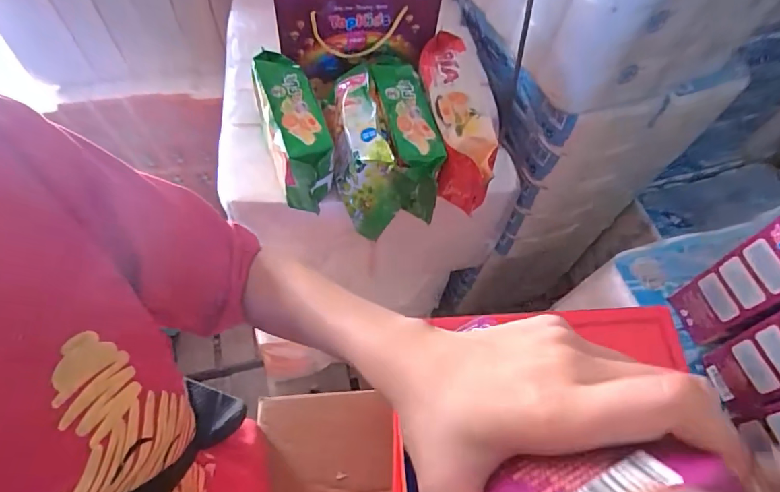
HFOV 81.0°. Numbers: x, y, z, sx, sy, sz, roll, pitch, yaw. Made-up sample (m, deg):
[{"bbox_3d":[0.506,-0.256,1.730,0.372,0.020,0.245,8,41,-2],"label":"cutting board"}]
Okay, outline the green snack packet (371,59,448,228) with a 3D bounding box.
[{"bbox_3d":[0.016,-0.174,0.707,0.080,0.122,0.255,-5,62,-11],"label":"green snack packet"}]

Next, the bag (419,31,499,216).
[{"bbox_3d":[0.094,-0.189,0.706,0.087,0.114,0.285,-1,59,-4],"label":"bag"}]

